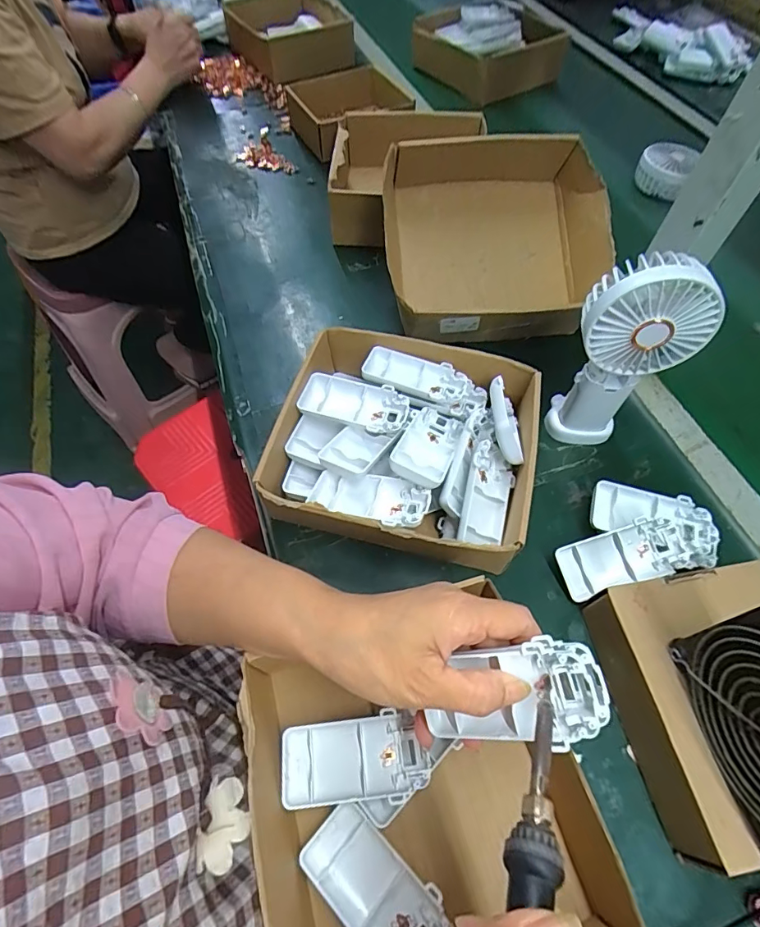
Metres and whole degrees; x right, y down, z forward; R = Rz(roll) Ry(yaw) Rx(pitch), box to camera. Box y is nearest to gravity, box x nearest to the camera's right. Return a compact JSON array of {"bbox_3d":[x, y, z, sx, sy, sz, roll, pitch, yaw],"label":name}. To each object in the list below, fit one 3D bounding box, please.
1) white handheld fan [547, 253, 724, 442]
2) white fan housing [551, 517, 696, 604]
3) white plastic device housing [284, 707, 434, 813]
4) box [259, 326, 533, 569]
[{"bbox_3d":[0.197,-0.085,0.393,0.091,0.187,0.046,14,60,7],"label":"white handheld fan"},{"bbox_3d":[0.201,0.077,0.384,0.102,0.033,0.042,-12,61,-8],"label":"white fan housing"},{"bbox_3d":[-0.017,0.194,0.307,0.093,0.014,0.048,-6,60,-8],"label":"white plastic device housing"},{"bbox_3d":[0.021,-0.016,0.413,0.215,0.064,0.202,15,61,8],"label":"box"}]

